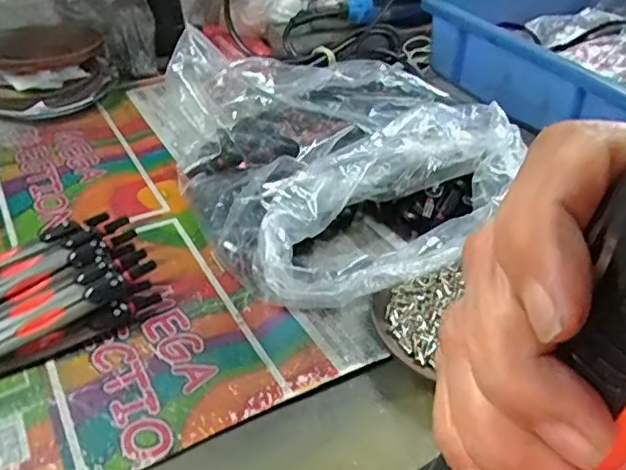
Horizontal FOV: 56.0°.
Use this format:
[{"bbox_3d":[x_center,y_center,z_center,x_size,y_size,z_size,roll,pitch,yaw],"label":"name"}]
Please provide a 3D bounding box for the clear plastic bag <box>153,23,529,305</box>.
[{"bbox_3d":[0.024,-0.062,0.445,0.232,0.076,0.266,-12,41,-18],"label":"clear plastic bag"}]

